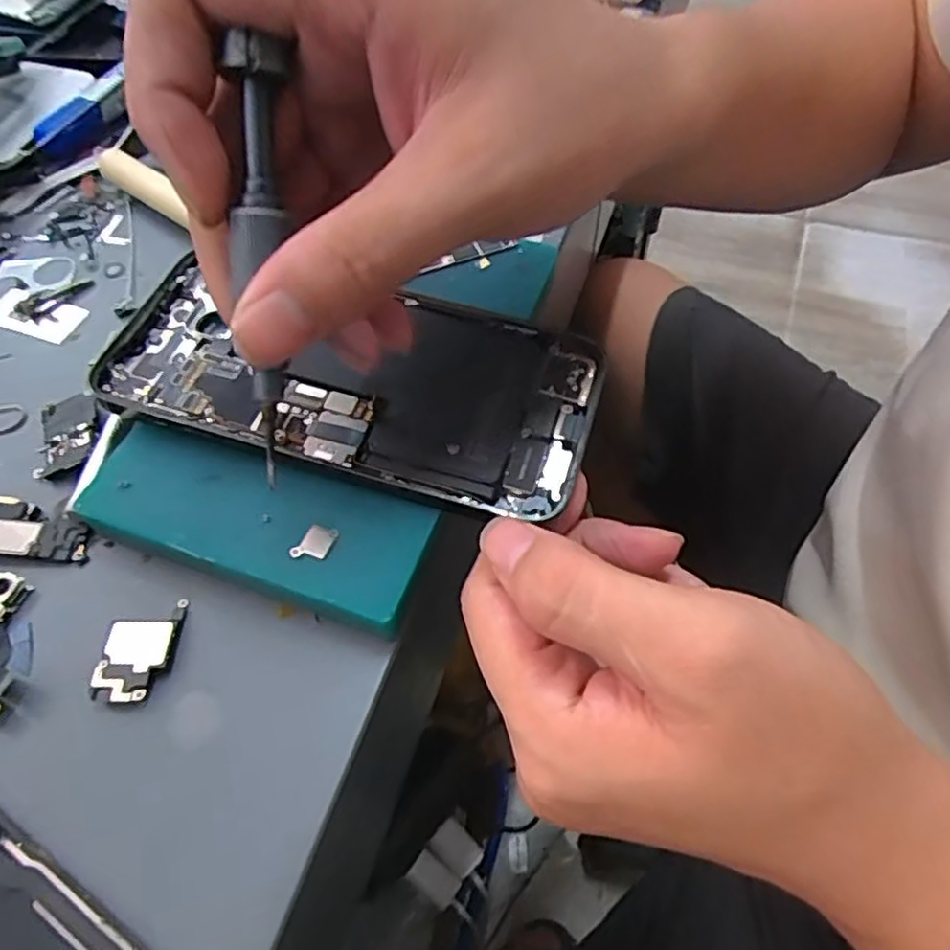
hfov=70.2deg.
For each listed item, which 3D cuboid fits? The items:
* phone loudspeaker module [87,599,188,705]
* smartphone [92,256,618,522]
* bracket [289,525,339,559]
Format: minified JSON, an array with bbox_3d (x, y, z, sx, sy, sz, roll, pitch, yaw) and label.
[{"bbox_3d":[-0.097,0.050,0.196,0.020,0.004,0.030,1,56,3],"label":"phone loudspeaker module"},{"bbox_3d":[-0.041,-0.032,0.225,0.159,0.006,0.077,9,57,5],"label":"smartphone"},{"bbox_3d":[-0.047,0.019,0.197,0.009,0.004,0.013,22,60,16],"label":"bracket"}]

